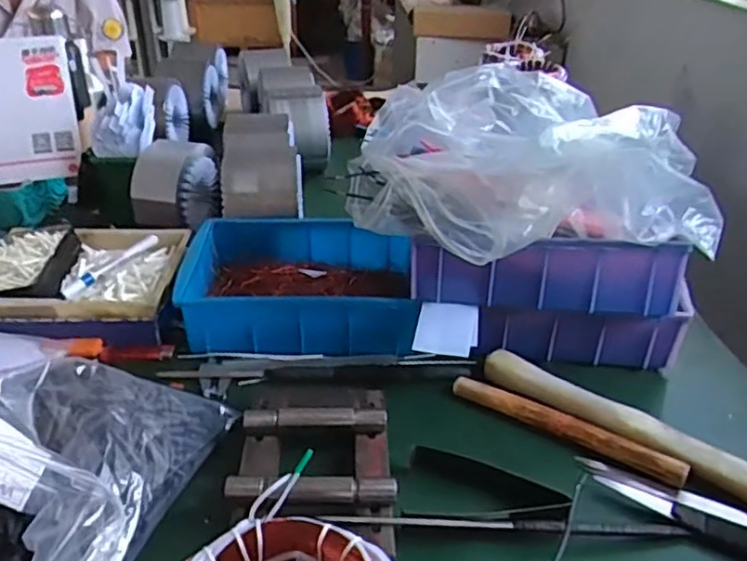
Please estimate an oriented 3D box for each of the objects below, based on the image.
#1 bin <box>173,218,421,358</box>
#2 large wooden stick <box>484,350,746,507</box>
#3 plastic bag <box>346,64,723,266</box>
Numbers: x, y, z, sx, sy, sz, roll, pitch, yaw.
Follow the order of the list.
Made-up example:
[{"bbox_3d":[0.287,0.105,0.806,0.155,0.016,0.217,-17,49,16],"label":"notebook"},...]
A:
[{"bbox_3d":[-0.093,0.002,0.822,0.268,0.075,0.211,1,31,-1],"label":"bin"},{"bbox_3d":[0.261,0.143,0.651,0.327,0.026,0.044,24,38,32],"label":"large wooden stick"},{"bbox_3d":[0.180,-0.100,0.604,0.355,0.149,0.147,-7,32,-13],"label":"plastic bag"}]

